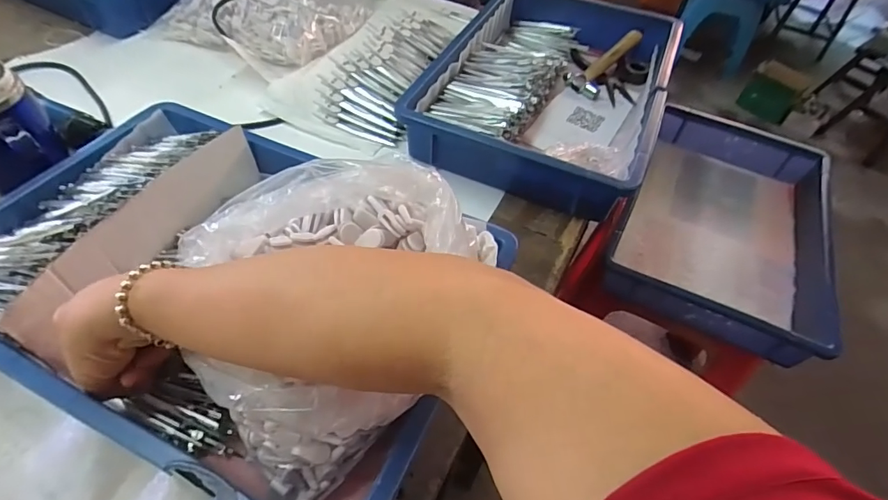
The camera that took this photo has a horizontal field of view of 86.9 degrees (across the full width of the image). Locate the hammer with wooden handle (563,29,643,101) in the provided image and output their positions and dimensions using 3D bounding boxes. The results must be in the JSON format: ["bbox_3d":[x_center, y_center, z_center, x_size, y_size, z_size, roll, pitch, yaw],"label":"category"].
[{"bbox_3d":[0.256,-0.293,0.738,0.060,0.021,0.162,39,72,23],"label":"hammer with wooden handle"}]

